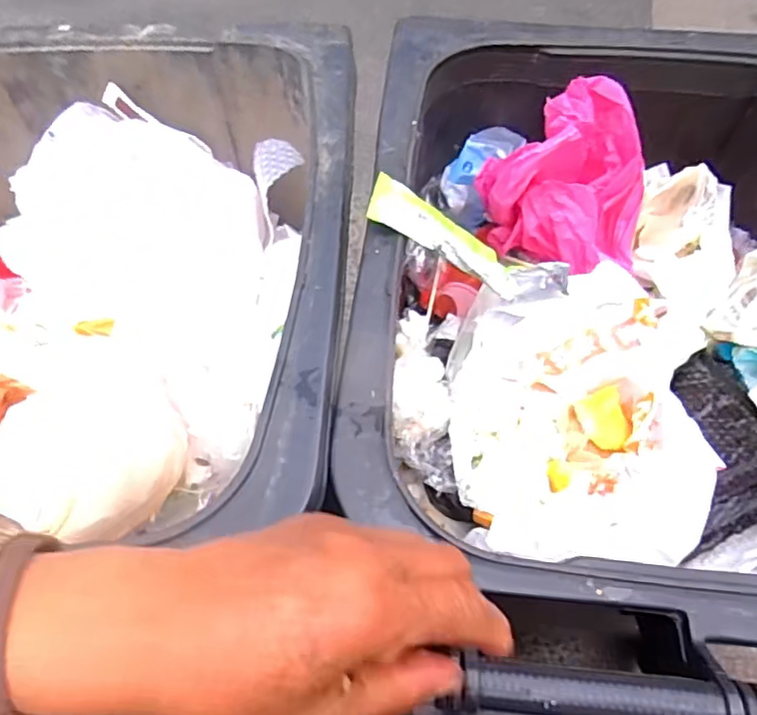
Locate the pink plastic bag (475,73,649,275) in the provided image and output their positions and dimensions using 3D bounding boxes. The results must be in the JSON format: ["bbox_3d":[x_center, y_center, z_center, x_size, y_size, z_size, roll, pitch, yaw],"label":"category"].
[{"bbox_3d":[0.196,-0.195,0.619,0.172,0.126,0.143,13,59,10],"label":"pink plastic bag"}]

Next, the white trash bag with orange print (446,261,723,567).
[{"bbox_3d":[0.193,0.050,0.545,0.243,0.091,0.265,1,57,2],"label":"white trash bag with orange print"}]

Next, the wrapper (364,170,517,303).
[{"bbox_3d":[0.064,-0.106,0.540,0.160,0.021,0.041,31,59,-15],"label":"wrapper"}]

